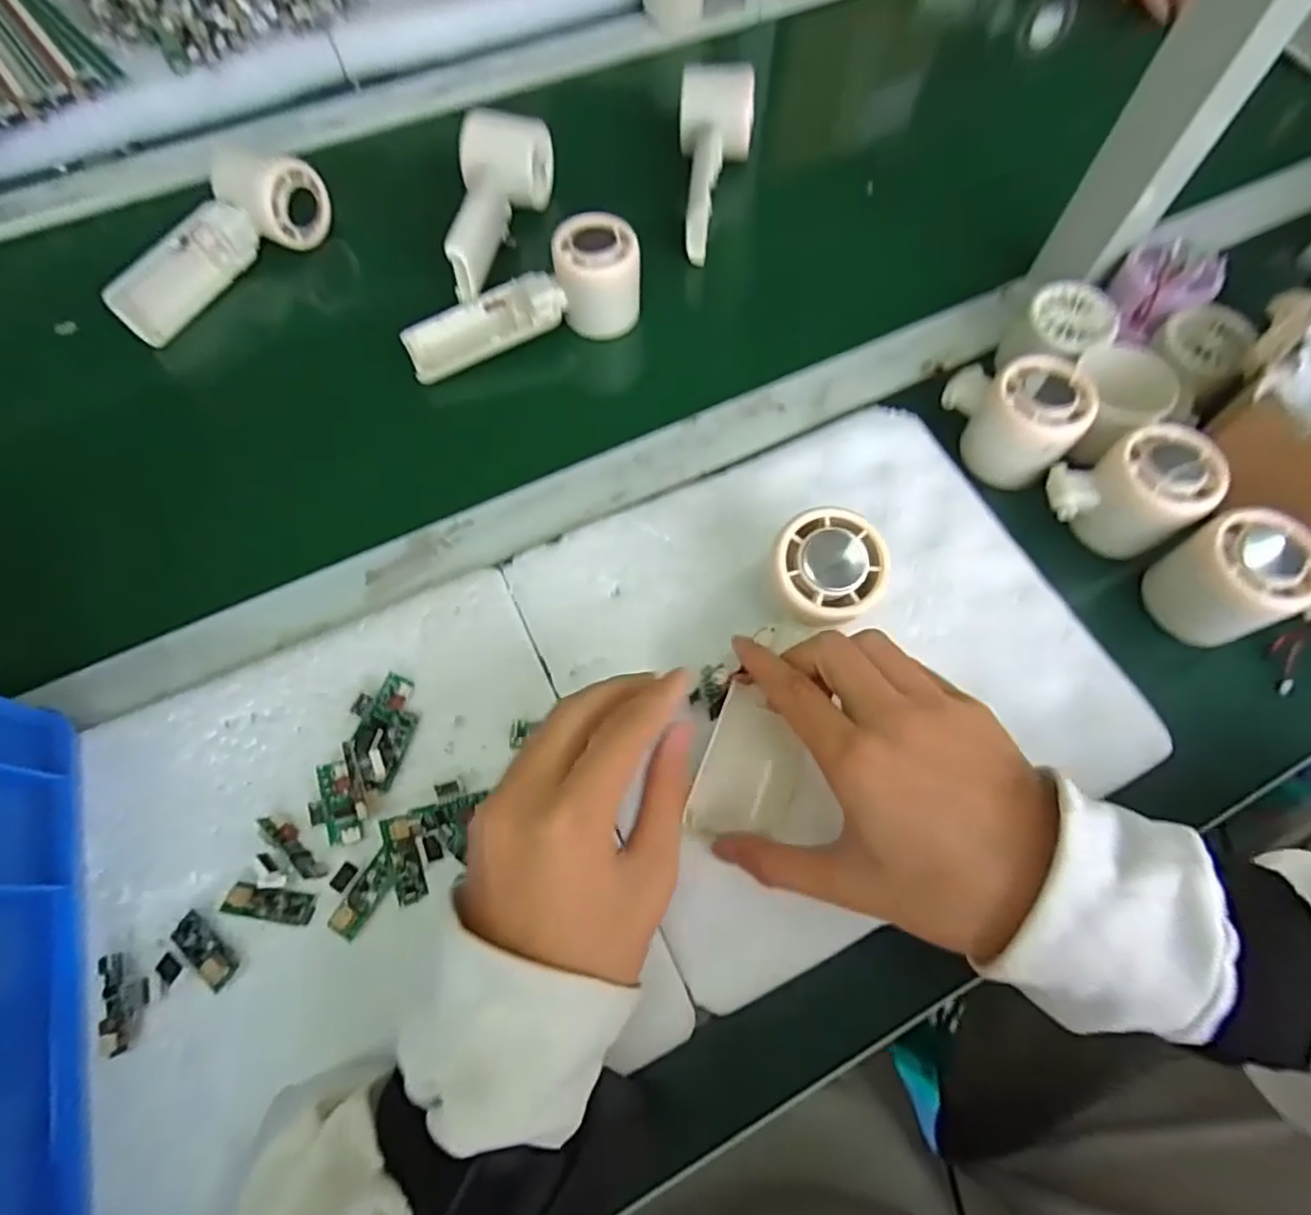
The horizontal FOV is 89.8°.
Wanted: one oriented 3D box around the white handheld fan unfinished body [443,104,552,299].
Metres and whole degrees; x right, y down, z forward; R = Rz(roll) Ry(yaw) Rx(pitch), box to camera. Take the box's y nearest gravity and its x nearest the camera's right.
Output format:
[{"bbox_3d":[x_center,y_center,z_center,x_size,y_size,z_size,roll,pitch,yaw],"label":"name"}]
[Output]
[{"bbox_3d":[-0.109,-0.288,0.468,0.056,0.057,0.149,0,67,0],"label":"white handheld fan unfinished body"}]

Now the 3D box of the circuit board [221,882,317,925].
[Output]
[{"bbox_3d":[-0.172,0.132,0.294,0.039,0.004,0.012,8,68,3],"label":"circuit board"}]

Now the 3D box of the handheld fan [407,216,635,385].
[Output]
[{"bbox_3d":[-0.090,-0.207,0.442,0.162,0.061,0.048,-21,69,-9],"label":"handheld fan"}]

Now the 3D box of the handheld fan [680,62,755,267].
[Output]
[{"bbox_3d":[0.041,-0.338,0.502,0.054,0.044,0.155,7,81,4],"label":"handheld fan"}]

